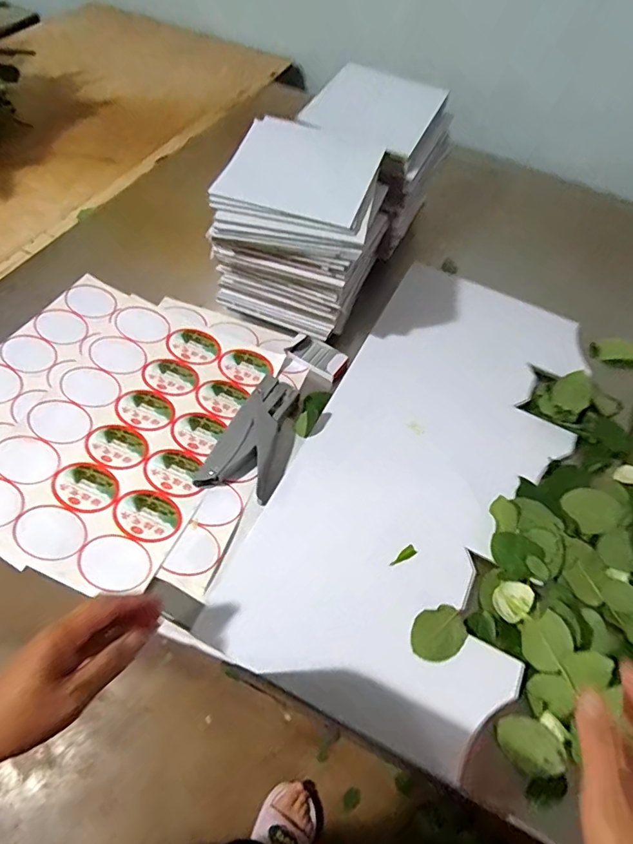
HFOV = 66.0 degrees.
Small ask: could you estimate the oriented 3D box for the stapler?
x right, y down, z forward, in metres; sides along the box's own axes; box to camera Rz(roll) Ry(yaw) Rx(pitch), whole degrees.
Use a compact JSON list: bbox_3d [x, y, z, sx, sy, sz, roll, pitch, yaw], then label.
[{"bbox_3d":[-0.058,0.018,0.546,0.080,0.026,0.151,27,58,13],"label":"stapler"}]

